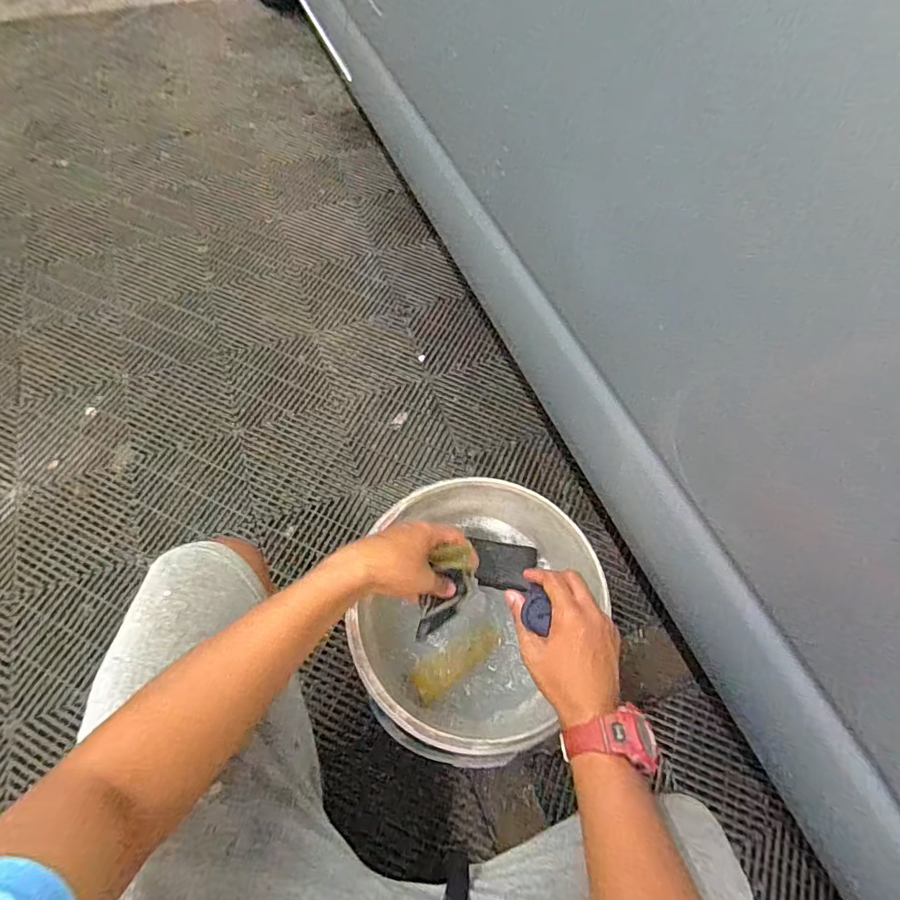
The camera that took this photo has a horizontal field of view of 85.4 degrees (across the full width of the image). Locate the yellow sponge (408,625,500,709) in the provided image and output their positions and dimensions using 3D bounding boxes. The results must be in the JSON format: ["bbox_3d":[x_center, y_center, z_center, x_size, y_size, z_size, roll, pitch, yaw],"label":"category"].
[{"bbox_3d":[0.006,0.278,0.649,0.127,0.020,0.046,-34,70,-18],"label":"yellow sponge"}]

